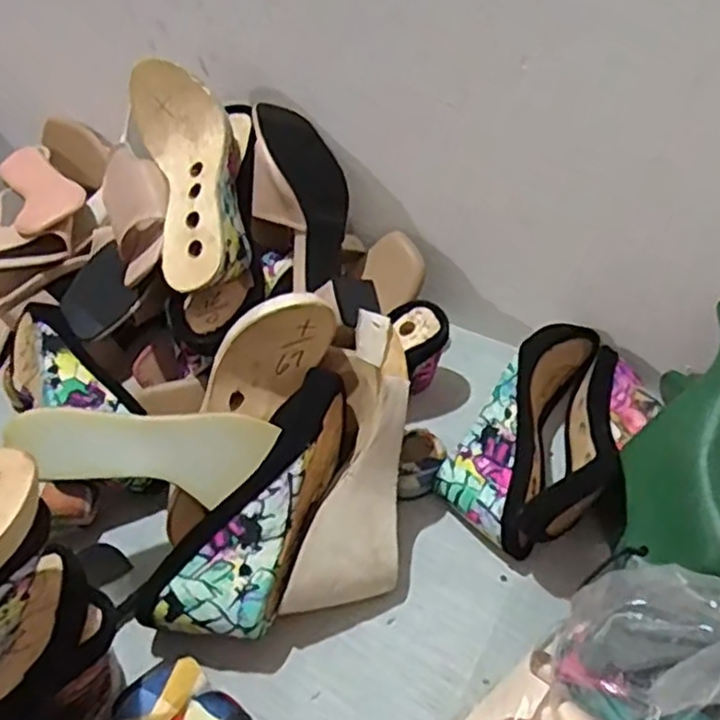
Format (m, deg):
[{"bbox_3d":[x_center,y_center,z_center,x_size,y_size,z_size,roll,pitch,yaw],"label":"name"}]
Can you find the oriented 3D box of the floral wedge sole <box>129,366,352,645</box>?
[{"bbox_3d":[-0.071,0.113,0.550,0.087,0.076,0.235,23,64,24],"label":"floral wedge sole"}]

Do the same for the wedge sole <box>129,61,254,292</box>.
[{"bbox_3d":[-0.149,-0.164,0.630,0.085,0.062,0.224,-13,73,-9],"label":"wedge sole"}]

